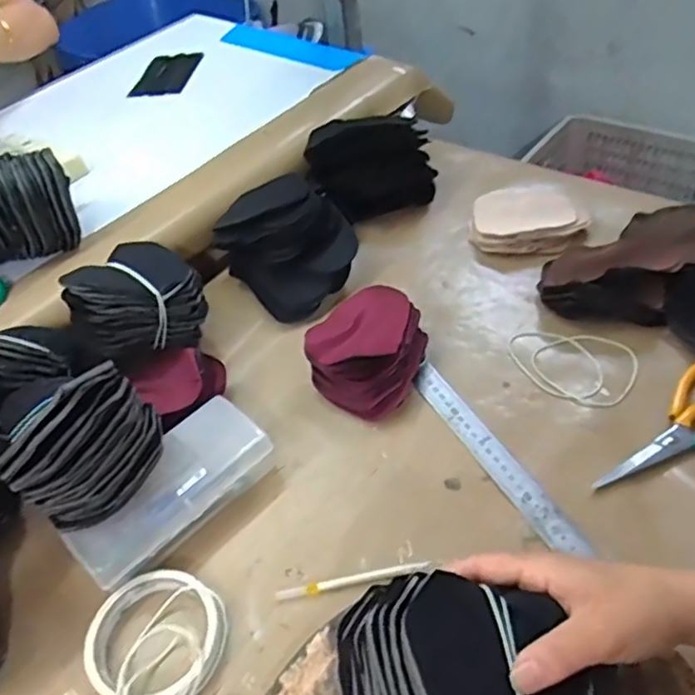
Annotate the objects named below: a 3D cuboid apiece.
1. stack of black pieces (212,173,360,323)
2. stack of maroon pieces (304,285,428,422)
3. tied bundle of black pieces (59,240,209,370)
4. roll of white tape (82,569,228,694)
[{"bbox_3d":[-0.064,-0.114,0.684,0.128,0.089,0.133,-39,52,-25],"label":"stack of black pieces"},{"bbox_3d":[0.022,0.001,0.595,0.101,0.047,0.116,28,56,35],"label":"stack of maroon pieces"},{"bbox_3d":[-0.199,-0.050,0.610,0.116,0.084,0.101,-25,48,-14],"label":"tied bundle of black pieces"},{"bbox_3d":[-0.131,0.204,0.450,0.096,0.019,0.089,-5,46,5],"label":"roll of white tape"}]

